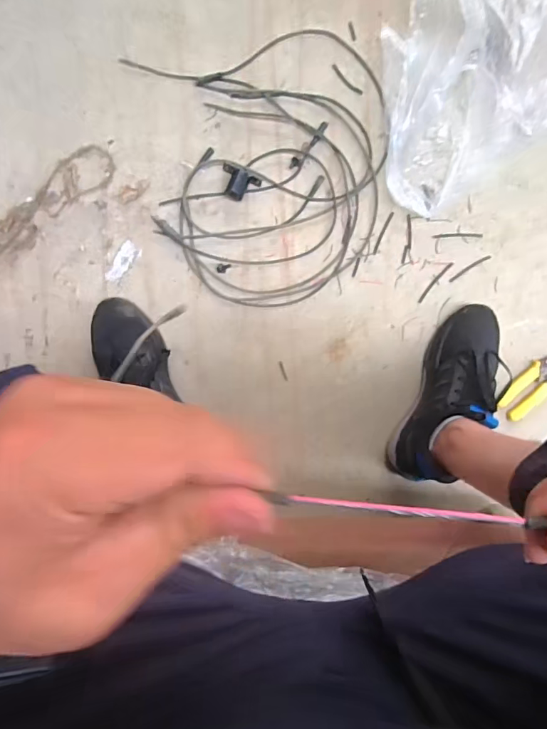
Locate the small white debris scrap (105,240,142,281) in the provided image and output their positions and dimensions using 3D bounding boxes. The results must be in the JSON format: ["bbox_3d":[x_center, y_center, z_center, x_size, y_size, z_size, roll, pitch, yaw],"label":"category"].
[{"bbox_3d":[-0.232,-0.156,0.677,0.030,0.004,0.066,43,94,-6],"label":"small white debris scrap"}]

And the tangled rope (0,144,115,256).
[{"bbox_3d":[-0.410,-0.182,0.667,0.402,0.010,0.160,-23,97,1],"label":"tangled rope"}]

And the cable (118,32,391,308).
[{"bbox_3d":[-0.010,-0.277,0.660,0.344,0.022,0.364,-6,97,-1],"label":"cable"}]

